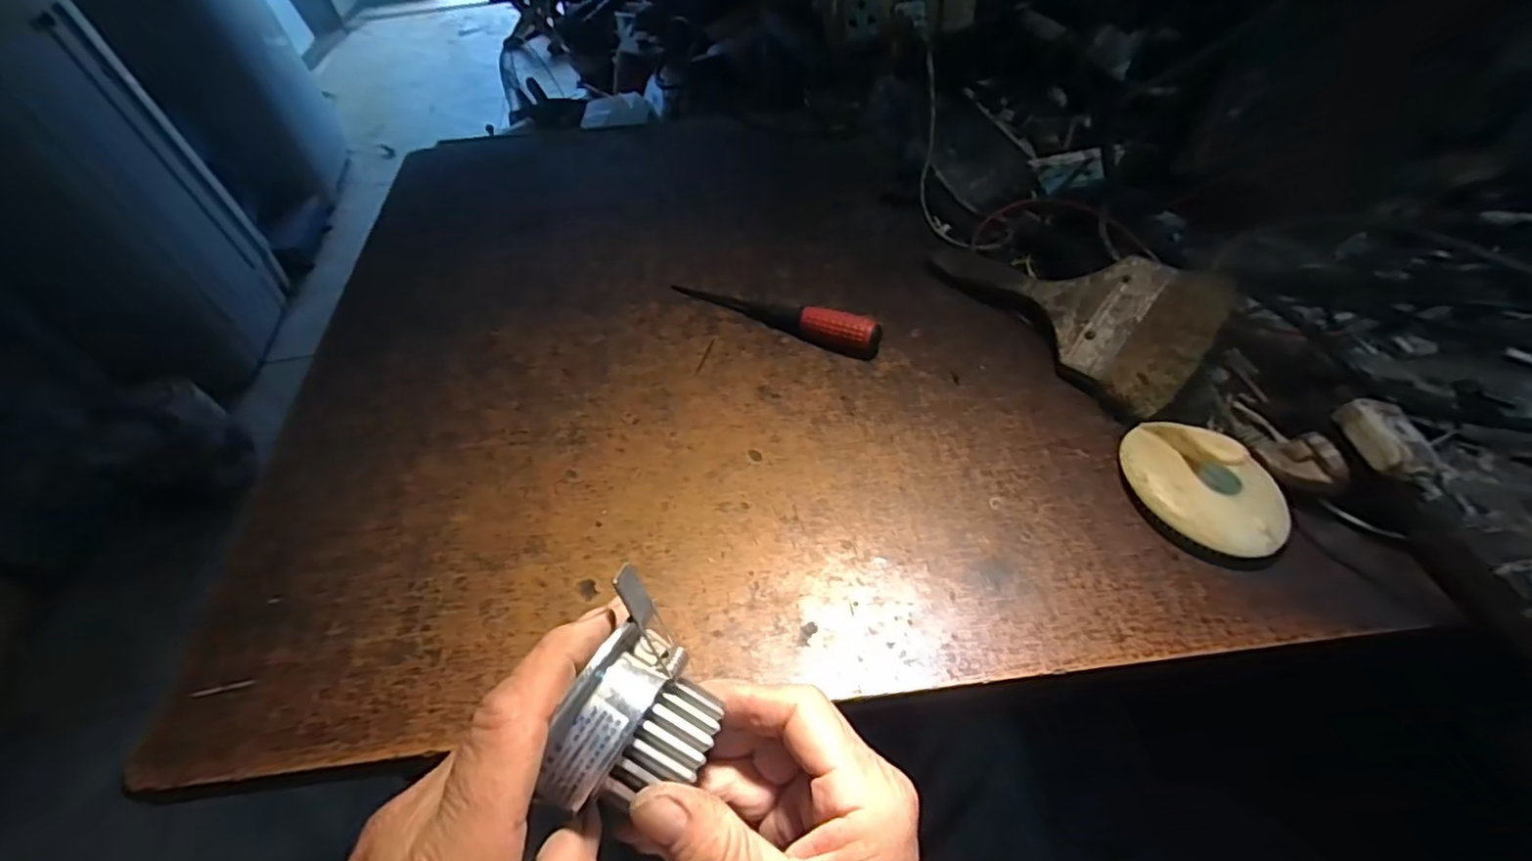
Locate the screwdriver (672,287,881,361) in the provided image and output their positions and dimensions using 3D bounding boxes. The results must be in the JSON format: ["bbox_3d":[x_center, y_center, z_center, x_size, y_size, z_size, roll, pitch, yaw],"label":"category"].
[{"bbox_3d":[0.003,-0.088,0.480,0.167,0.022,0.019,19,55,19],"label":"screwdriver"}]

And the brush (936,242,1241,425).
[{"bbox_3d":[0.221,-0.104,0.456,0.094,0.017,0.197,-44,49,9],"label":"brush"}]

